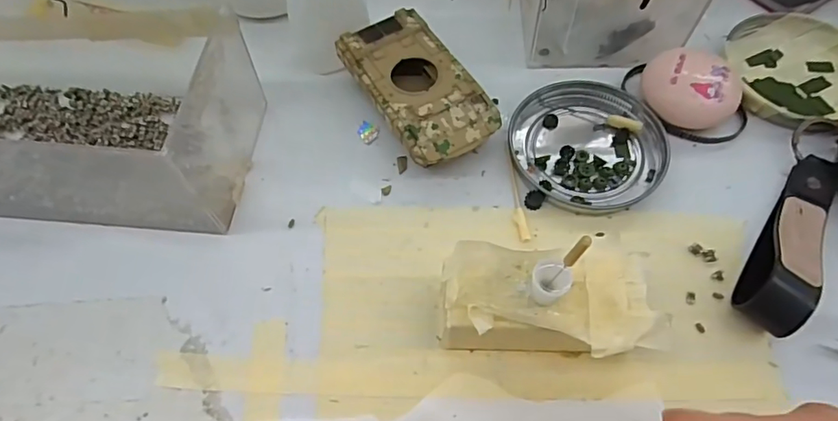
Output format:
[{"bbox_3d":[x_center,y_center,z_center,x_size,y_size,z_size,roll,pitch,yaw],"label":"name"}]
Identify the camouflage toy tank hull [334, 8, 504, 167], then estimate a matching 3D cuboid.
[{"bbox_3d":[-0.001,-0.062,0.282,0.051,0.026,0.095,-28,63,-13],"label":"camouflage toy tank hull"}]

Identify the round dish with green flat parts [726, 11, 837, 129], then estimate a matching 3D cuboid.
[{"bbox_3d":[0.209,-0.079,0.293,0.080,0.013,0.076,-1,61,2],"label":"round dish with green flat parts"}]

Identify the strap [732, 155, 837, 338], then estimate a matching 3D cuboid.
[{"bbox_3d":[0.172,0.009,0.234,0.022,0.028,0.106,32,67,18],"label":"strap"}]

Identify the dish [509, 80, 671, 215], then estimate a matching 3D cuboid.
[{"bbox_3d":[0.088,-0.036,0.274,0.076,0.008,0.077,-1,61,2],"label":"dish"}]

